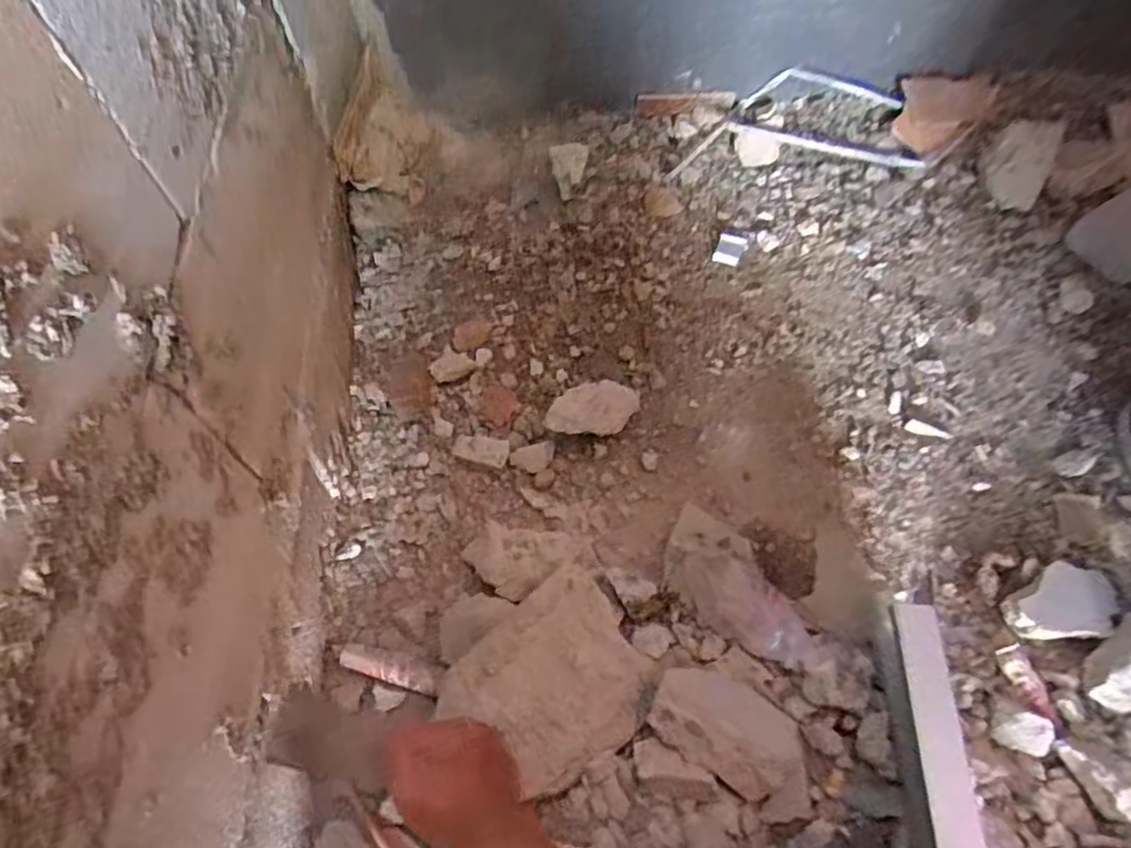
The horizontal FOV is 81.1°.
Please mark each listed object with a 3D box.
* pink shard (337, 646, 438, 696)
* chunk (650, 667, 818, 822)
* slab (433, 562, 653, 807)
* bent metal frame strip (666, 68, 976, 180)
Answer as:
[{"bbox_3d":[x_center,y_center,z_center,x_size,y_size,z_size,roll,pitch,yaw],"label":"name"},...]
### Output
[{"bbox_3d":[-0.169,0.235,0.636,0.098,0.016,0.024,13,62,10],"label":"pink shard"},{"bbox_3d":[0.150,0.265,0.567,0.148,0.037,0.079,30,66,18],"label":"chunk"},{"bbox_3d":[-0.008,0.229,0.592,0.166,0.034,0.146,-36,65,-16],"label":"slab"},{"bbox_3d":[0.387,-0.465,1.015,0.458,0.061,0.154,-1,63,-1],"label":"bent metal frame strip"}]

